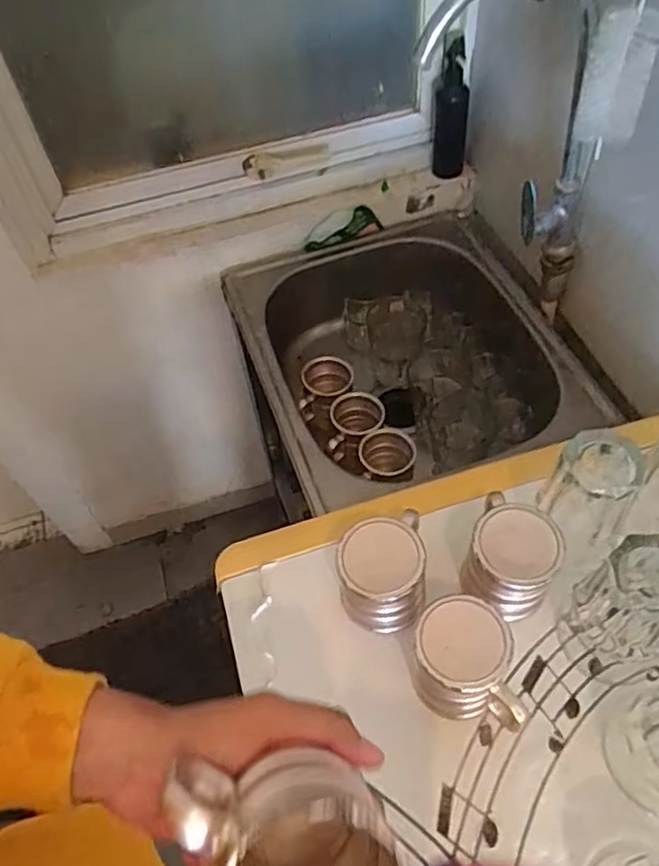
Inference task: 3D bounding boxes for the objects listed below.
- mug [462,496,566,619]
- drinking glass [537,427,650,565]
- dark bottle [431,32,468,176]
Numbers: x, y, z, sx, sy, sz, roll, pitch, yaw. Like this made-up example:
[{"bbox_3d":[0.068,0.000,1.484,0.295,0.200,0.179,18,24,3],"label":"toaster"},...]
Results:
[{"bbox_3d":[0.155,0.114,0.565,0.069,0.089,0.079,21,59,18],"label":"mug"},{"bbox_3d":[0.222,0.060,0.569,0.067,0.125,0.064,-2,55,3],"label":"drinking glass"},{"bbox_3d":[0.173,-0.458,0.929,0.047,0.195,0.043,8,56,10],"label":"dark bottle"}]

